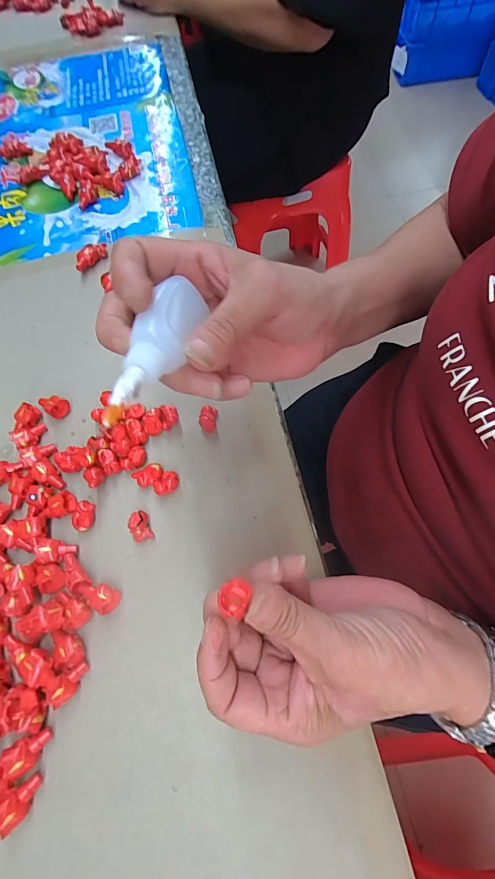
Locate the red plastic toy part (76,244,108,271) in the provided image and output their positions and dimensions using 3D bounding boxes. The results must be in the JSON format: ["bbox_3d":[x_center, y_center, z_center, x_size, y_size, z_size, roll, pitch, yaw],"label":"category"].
[{"bbox_3d":[-0.152,-0.176,0.361,0.014,0.015,0.036,39,73,16],"label":"red plastic toy part"}]

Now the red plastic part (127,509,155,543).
[{"bbox_3d":[-0.074,0.060,0.256,0.014,0.012,0.019,-20,67,-7],"label":"red plastic part"}]

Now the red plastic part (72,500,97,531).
[{"bbox_3d":[-0.113,0.054,0.261,0.013,0.013,0.019,14,67,7],"label":"red plastic part"}]

